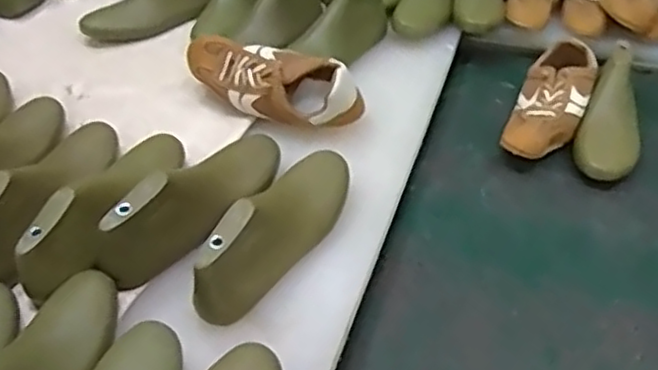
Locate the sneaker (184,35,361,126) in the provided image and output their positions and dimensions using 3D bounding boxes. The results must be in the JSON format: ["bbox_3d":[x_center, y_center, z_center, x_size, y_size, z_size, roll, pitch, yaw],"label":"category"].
[{"bbox_3d":[-0.080,-0.151,0.975,0.251,0.078,0.083,18,46,22],"label":"sneaker"}]

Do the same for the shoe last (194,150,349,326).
[{"bbox_3d":[-0.053,0.033,0.768,0.087,0.086,0.268,13,45,17],"label":"shoe last"}]

